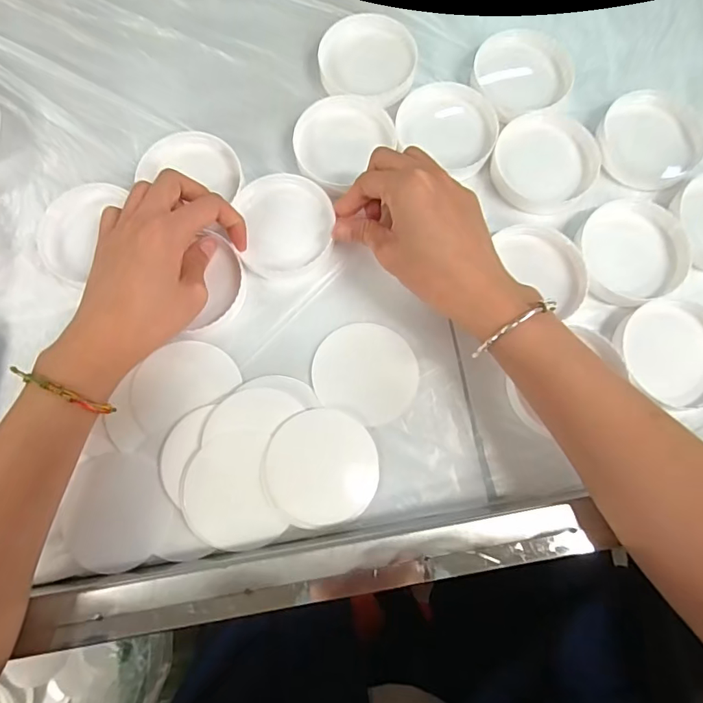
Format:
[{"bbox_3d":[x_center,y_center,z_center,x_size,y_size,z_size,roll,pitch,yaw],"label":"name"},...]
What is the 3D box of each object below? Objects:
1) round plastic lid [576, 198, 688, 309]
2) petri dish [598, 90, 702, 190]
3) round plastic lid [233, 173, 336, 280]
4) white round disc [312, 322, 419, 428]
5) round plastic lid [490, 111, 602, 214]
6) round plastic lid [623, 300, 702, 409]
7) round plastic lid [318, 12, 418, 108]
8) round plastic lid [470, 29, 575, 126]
[{"bbox_3d":[0.204,-0.072,0.352,0.074,0.017,0.079,0,77,-1],"label":"round plastic lid"},{"bbox_3d":[0.230,-0.162,0.373,0.075,0.017,0.069,0,77,-1],"label":"petri dish"},{"bbox_3d":[-0.048,-0.095,0.362,0.067,0.012,0.076,-9,79,-1],"label":"round plastic lid"},{"bbox_3d":[0.010,0.014,0.341,0.071,0.004,0.065,0,83,-2],"label":"white round disc"},{"bbox_3d":[0.148,-0.146,0.371,0.078,0.011,0.073,9,77,1],"label":"round plastic lid"},{"bbox_3d":[0.224,0.002,0.337,0.072,0.016,0.071,0,77,-1],"label":"round plastic lid"},{"bbox_3d":[0.014,-0.236,0.393,0.076,0.015,0.070,0,77,-1],"label":"round plastic lid"},{"bbox_3d":[0.137,-0.220,0.386,0.068,0.019,0.068,0,77,-1],"label":"round plastic lid"}]

